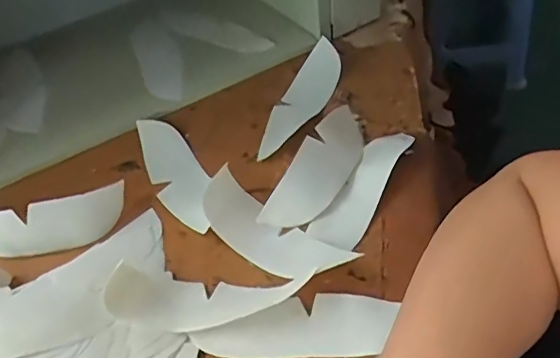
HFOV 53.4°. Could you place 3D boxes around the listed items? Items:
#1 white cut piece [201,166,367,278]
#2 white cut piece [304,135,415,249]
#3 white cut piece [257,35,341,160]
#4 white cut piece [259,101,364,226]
[{"bbox_3d":[-0.001,0.048,0.507,0.154,0.049,0.056,21,51,26],"label":"white cut piece"},{"bbox_3d":[0.086,0.005,0.562,0.048,0.016,0.155,24,63,23],"label":"white cut piece"},{"bbox_3d":[0.021,-0.095,0.656,0.064,0.053,0.180,10,47,17],"label":"white cut piece"},{"bbox_3d":[0.049,-0.025,0.568,0.055,0.044,0.184,20,51,24],"label":"white cut piece"}]

